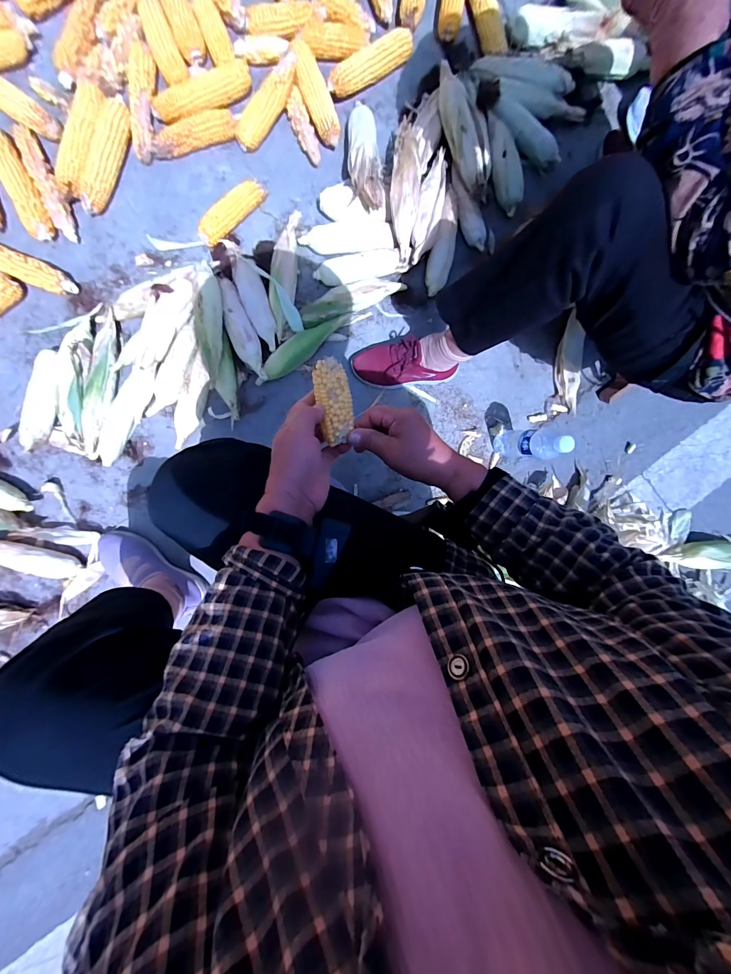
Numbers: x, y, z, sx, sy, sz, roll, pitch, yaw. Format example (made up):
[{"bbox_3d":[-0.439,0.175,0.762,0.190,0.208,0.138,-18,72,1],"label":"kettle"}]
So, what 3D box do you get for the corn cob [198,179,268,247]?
[{"bbox_3d":[-0.280,-0.576,0.725,0.049,0.040,0.170,42,89,-6],"label":"corn cob"}]

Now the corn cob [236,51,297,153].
[{"bbox_3d":[-0.197,-0.777,0.698,0.050,0.039,0.177,39,104,-6],"label":"corn cob"}]

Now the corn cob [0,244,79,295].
[{"bbox_3d":[-0.707,-0.448,0.692,0.231,0.040,0.049,25,91,-6],"label":"corn cob"}]

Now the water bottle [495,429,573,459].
[{"bbox_3d":[0.349,-0.093,0.728,0.064,0.200,0.069,-6,92,-4],"label":"water bottle"}]

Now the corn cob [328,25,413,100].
[{"bbox_3d":[0.014,-0.882,0.723,0.212,0.056,0.049,-35,96,-2],"label":"corn cob"}]

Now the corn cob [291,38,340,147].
[{"bbox_3d":[-0.104,-0.821,0.713,0.055,0.038,0.185,-24,95,-3],"label":"corn cob"}]

